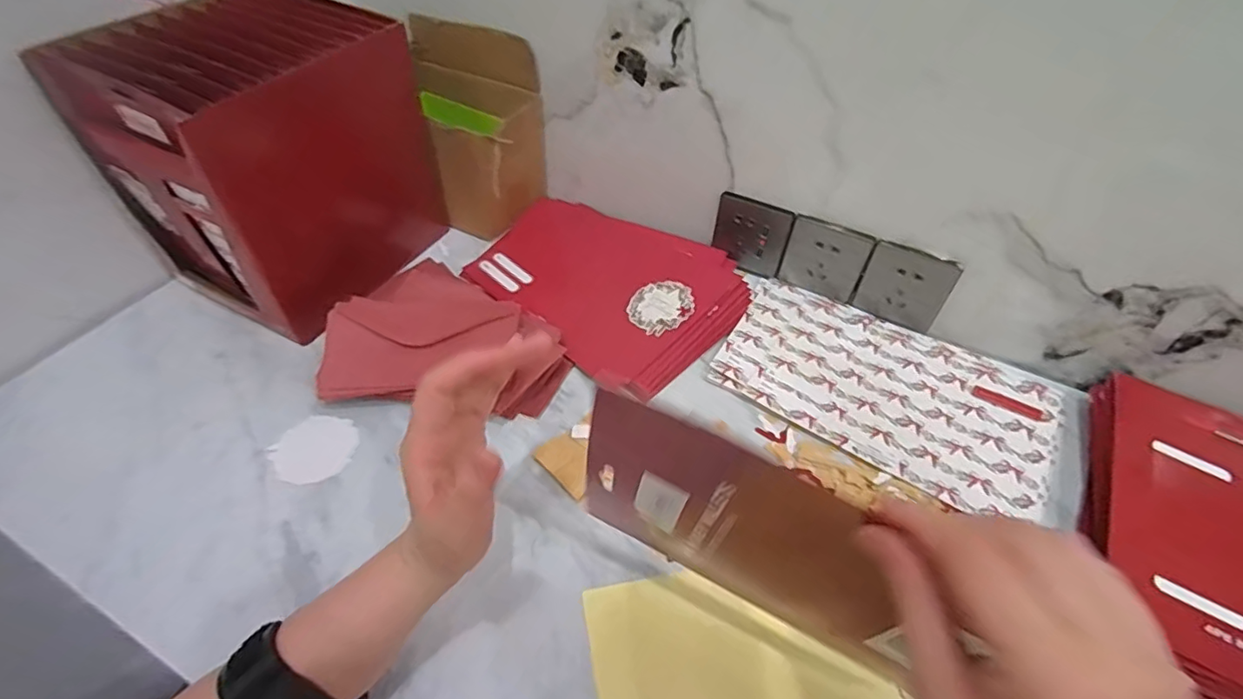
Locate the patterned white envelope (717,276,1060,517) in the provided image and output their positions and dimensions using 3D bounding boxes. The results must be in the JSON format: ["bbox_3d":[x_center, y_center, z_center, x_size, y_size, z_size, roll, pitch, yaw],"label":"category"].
[{"bbox_3d":[0.258,0.033,0.568,0.302,0.013,0.185,29,54,21],"label":"patterned white envelope"}]

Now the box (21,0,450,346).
[{"bbox_3d":[-0.349,-0.195,0.593,0.199,0.244,0.250,24,53,18],"label":"box"}]

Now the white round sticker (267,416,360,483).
[{"bbox_3d":[-0.270,0.088,0.507,0.065,0.004,0.067,3,52,-4],"label":"white round sticker"}]

